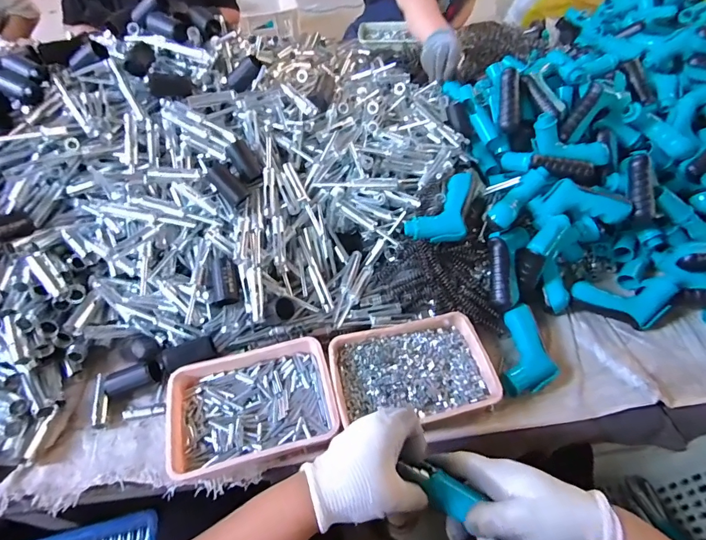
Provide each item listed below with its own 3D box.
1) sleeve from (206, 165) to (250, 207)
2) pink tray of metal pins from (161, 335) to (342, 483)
[{"bbox_3d":[-0.182,-0.126,0.592,0.021,0.063,0.022,-34,24,18],"label":"sleeve"},{"bbox_3d":[-0.125,0.172,0.515,0.200,0.038,0.143,-10,52,-7],"label":"pink tray of metal pins"}]

